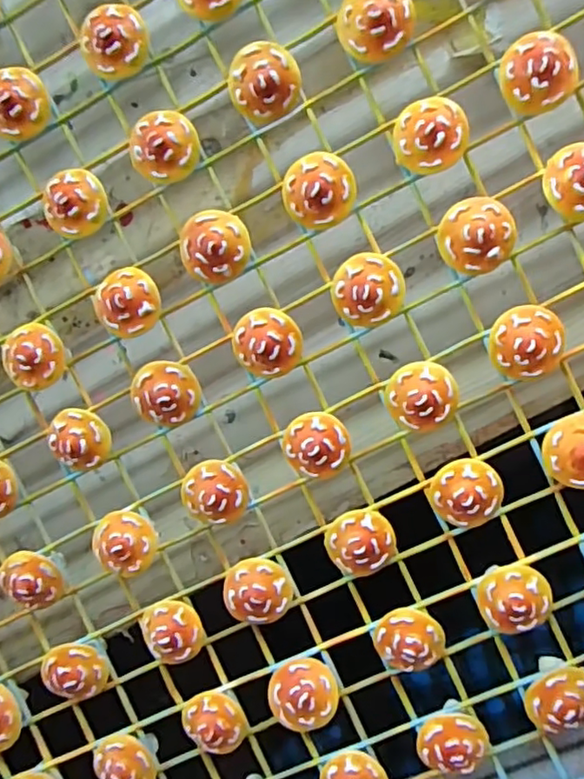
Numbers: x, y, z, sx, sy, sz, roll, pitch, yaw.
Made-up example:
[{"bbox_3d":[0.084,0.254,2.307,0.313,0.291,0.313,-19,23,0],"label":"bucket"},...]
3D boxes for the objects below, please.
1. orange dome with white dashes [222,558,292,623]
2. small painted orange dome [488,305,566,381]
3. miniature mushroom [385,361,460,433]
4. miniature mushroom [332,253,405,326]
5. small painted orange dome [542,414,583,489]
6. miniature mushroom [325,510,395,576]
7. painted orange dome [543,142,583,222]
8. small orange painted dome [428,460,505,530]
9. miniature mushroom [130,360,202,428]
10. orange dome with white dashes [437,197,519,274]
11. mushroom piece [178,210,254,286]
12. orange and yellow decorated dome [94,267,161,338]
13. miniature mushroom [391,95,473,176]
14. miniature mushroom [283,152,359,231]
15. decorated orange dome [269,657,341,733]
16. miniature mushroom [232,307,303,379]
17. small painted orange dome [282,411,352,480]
[{"bbox_3d":[-0.010,0.060,0.179,0.019,0.009,0.019,1,94,9],"label":"orange dome with white dashes"},{"bbox_3d":[0.064,-0.013,0.162,0.019,0.006,0.019,1,94,9],"label":"small painted orange dome"},{"bbox_3d":[0.036,0.002,0.169,0.019,0.009,0.019,-5,94,9],"label":"miniature mushroom"},{"bbox_3d":[0.021,-0.028,0.168,0.019,0.009,0.019,-6,93,9],"label":"miniature mushroom"},{"bbox_3d":[0.079,0.017,0.165,0.019,0.010,0.019,1,94,9],"label":"small painted orange dome"},{"bbox_3d":[0.020,0.045,0.175,0.019,0.010,0.019,1,94,9],"label":"miniature mushroom"},{"bbox_3d":[0.077,-0.055,0.159,0.020,0.009,0.019,1,94,9],"label":"painted orange dome"},{"bbox_3d":[0.049,0.029,0.170,0.019,0.009,0.019,1,94,9],"label":"small orange painted dome"},{"bbox_3d":[-0.037,0.002,0.176,0.019,0.006,0.019,2,95,9],"label":"miniature mushroom"},{"bbox_3d":[0.050,-0.041,0.163,0.020,0.008,0.019,1,94,9],"label":"orange dome with white dashes"},{"bbox_3d":[-0.022,-0.040,0.171,0.019,0.008,0.019,1,94,9],"label":"mushroom piece"},{"bbox_3d":[-0.048,-0.025,0.174,0.019,0.005,0.020,-1,94,9],"label":"orange and yellow decorated dome"},{"bbox_3d":[0.037,-0.068,0.161,0.019,0.006,0.019,-6,93,9],"label":"miniature mushroom"},{"bbox_3d":[0.007,-0.055,0.166,0.019,0.006,0.019,1,94,9],"label":"miniature mushroom"},{"bbox_3d":[0.004,0.090,0.179,0.020,0.010,0.019,-9,93,9],"label":"decorated orange dome"},{"bbox_3d":[-0.007,-0.013,0.173,0.019,0.010,0.019,1,94,9],"label":"miniature mushroom"},{"bbox_3d":[0.007,0.016,0.174,0.019,0.009,0.019,1,94,9],"label":"small painted orange dome"}]

